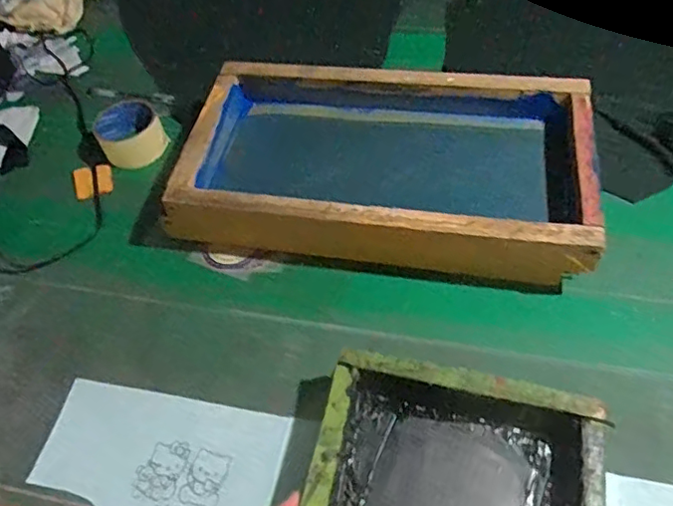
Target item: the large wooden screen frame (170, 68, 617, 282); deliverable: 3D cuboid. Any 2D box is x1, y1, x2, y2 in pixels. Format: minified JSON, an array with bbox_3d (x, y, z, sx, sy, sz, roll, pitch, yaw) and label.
[{"bbox_3d":[0.049,-0.100,0.683,0.461,0.098,0.262,6,54,12],"label":"large wooden screen frame"}]

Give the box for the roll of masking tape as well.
[{"bbox_3d":[-0.278,-0.160,0.788,0.081,0.052,0.076,-4,52,5],"label":"roll of masking tape"}]

